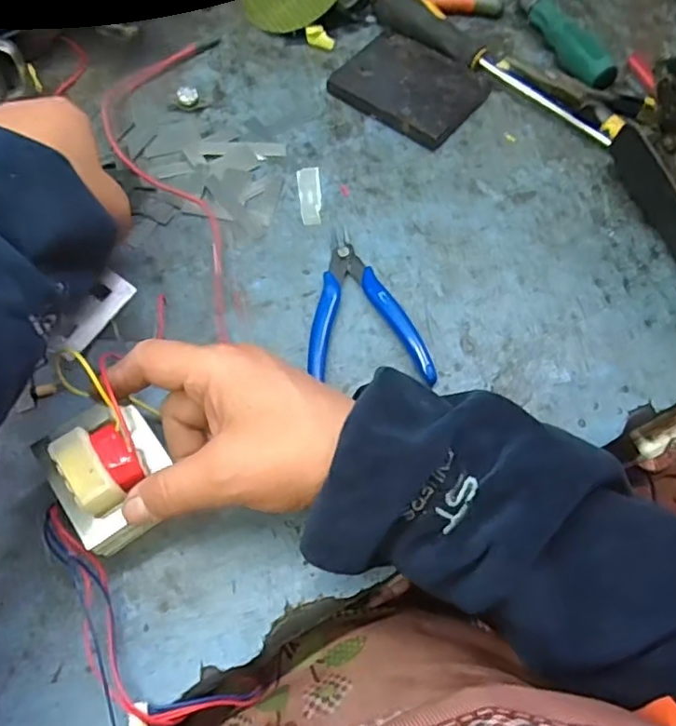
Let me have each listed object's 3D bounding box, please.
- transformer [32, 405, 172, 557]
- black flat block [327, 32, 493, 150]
[{"bbox_3d":[-0.121,0.060,0.323,0.053,0.043,0.066,-31,70,-14],"label":"transformer"},{"bbox_3d":[0.057,-0.221,0.482,0.106,0.016,0.084,35,70,13],"label":"black flat block"}]

